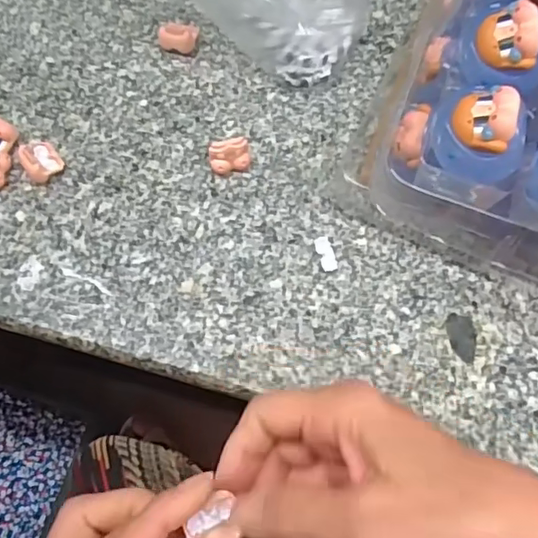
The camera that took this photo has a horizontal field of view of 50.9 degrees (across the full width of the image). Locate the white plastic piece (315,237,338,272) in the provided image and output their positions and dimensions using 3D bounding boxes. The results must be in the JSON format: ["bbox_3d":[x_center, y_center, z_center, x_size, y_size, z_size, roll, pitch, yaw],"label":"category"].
[{"bbox_3d":[0.032,-0.009,0.316,0.009,0.004,0.021,-16,69,-6],"label":"white plastic piece"}]

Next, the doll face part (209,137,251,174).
[{"bbox_3d":[-0.022,-0.066,0.331,0.025,0.021,0.014,-19,70,-7],"label":"doll face part"}]

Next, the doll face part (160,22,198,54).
[{"bbox_3d":[-0.059,-0.151,0.369,0.023,0.016,0.016,14,69,6],"label":"doll face part"}]

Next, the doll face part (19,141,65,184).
[{"bbox_3d":[-0.135,-0.066,0.334,0.020,0.013,0.028,-31,72,-11],"label":"doll face part"}]

